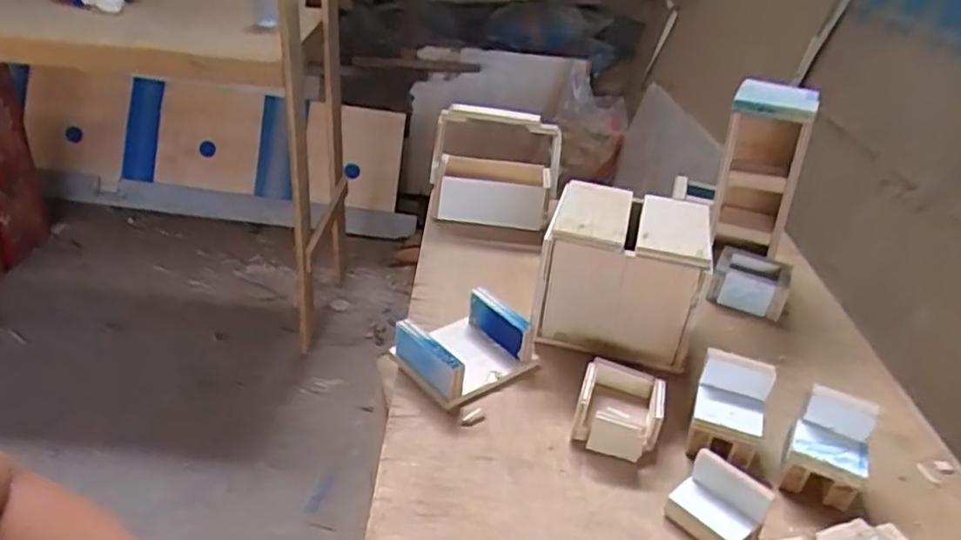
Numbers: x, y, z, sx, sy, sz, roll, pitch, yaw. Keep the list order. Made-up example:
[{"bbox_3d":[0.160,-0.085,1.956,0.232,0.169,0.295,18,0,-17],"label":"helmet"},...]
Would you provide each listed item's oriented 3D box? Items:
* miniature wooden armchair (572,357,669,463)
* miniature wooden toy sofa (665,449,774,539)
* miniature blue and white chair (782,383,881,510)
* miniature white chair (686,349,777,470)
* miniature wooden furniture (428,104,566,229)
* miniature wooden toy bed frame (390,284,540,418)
[{"bbox_3d":[0.125,0.125,0.617,0.076,0.046,0.078,13,32,13],"label":"miniature wooden armchair"},{"bbox_3d":[0.185,0.185,0.538,0.057,0.042,0.063,-23,40,-37],"label":"miniature wooden toy sofa"},{"bbox_3d":[0.295,0.150,0.577,0.063,0.076,0.059,21,35,25],"label":"miniature blue and white chair"},{"bbox_3d":[0.219,0.124,0.606,0.063,0.075,0.066,15,33,16],"label":"miniature white chair"},{"bbox_3d":[0.022,-0.146,0.951,0.171,0.154,0.088,10,31,4],"label":"miniature wooden furniture"},{"bbox_3d":[-0.016,0.074,0.676,0.115,0.052,0.100,-23,41,-38],"label":"miniature wooden toy bed frame"}]

